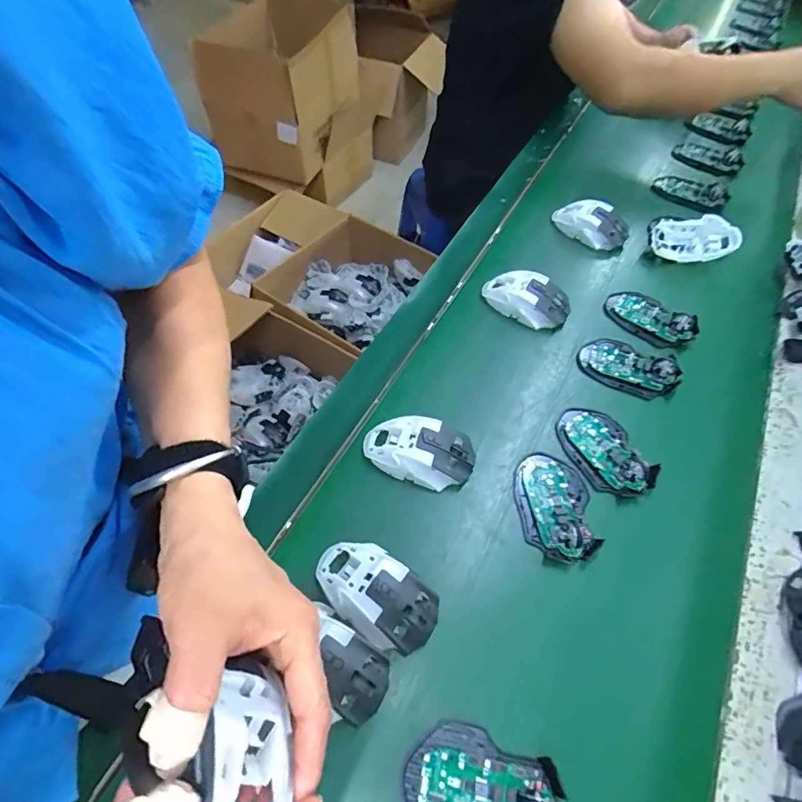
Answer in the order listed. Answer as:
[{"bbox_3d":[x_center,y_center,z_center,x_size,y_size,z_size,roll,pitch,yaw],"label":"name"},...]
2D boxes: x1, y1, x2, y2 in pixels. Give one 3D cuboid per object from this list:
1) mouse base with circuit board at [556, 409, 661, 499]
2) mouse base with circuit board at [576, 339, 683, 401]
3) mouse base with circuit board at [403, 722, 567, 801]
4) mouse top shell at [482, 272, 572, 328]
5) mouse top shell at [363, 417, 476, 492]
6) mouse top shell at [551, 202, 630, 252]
[{"bbox_3d":[0.217,0.050,0.525,0.071,0.022,0.109,-19,57,-14],"label":"mouse base with circuit board"},{"bbox_3d":[0.276,-0.045,0.592,0.111,0.027,0.067,35,61,21],"label":"mouse base with circuit board"},{"bbox_3d":[0.061,0.285,0.355,0.110,0.026,0.070,18,57,11],"label":"mouse base with circuit board"},{"bbox_3d":[0.166,-0.138,0.648,0.118,0.037,0.064,29,60,16],"label":"mouse top shell"},{"bbox_3d":[0.020,0.049,0.513,0.116,0.037,0.069,18,57,10],"label":"mouse top shell"},{"bbox_3d":[0.289,-0.272,0.746,0.110,0.035,0.071,40,63,22],"label":"mouse top shell"}]

